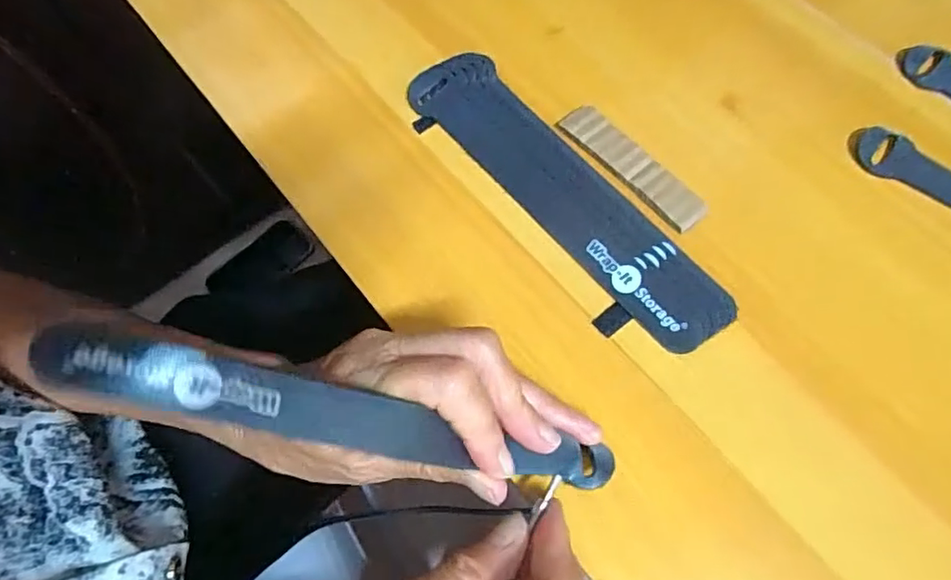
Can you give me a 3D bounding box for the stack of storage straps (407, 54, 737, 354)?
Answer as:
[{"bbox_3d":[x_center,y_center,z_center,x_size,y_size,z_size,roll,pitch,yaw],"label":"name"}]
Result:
[{"bbox_3d":[0.039,-0.050,0.292,0.051,0.008,0.202,-36,71,-10],"label":"stack of storage straps"}]

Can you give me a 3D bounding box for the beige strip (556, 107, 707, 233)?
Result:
[{"bbox_3d":[0.079,-0.064,0.294,0.021,0.004,0.086,-41,71,-12],"label":"beige strip"}]

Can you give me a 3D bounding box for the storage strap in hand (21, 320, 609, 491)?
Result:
[{"bbox_3d":[-0.034,0.046,0.197,0.192,0.013,0.017,19,65,-24],"label":"storage strap in hand"}]

